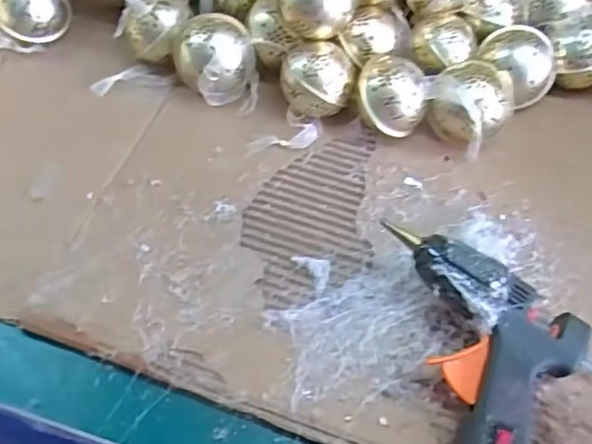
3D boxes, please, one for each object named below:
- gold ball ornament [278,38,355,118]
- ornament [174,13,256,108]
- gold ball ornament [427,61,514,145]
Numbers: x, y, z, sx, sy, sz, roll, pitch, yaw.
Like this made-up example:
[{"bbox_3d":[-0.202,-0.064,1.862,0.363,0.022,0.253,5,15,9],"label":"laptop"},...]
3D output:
[{"bbox_3d":[0.017,-0.109,0.467,0.054,0.047,0.051,0,56,0],"label":"gold ball ornament"},{"bbox_3d":[-0.062,-0.128,0.478,0.053,0.046,0.059,-30,61,-19],"label":"ornament"},{"bbox_3d":[0.127,-0.087,0.452,0.057,0.043,0.056,0,56,0],"label":"gold ball ornament"}]

